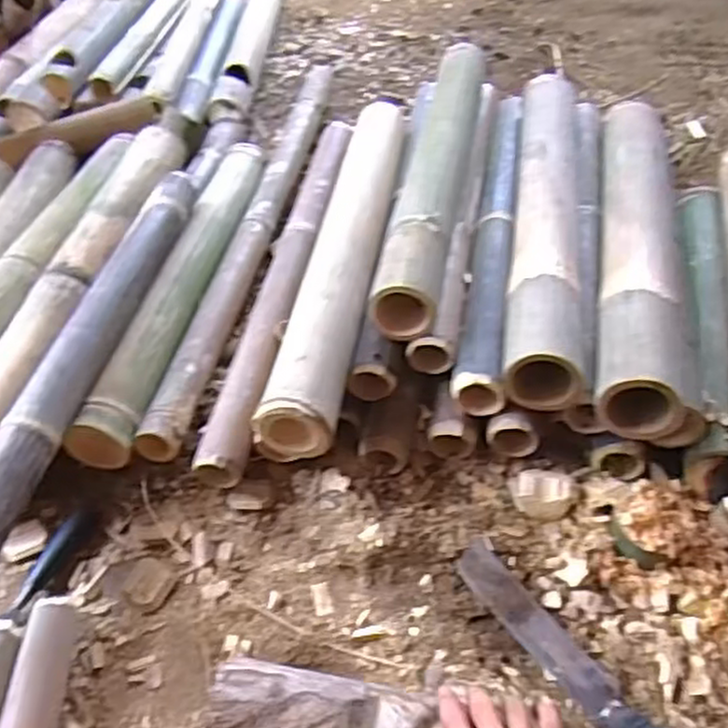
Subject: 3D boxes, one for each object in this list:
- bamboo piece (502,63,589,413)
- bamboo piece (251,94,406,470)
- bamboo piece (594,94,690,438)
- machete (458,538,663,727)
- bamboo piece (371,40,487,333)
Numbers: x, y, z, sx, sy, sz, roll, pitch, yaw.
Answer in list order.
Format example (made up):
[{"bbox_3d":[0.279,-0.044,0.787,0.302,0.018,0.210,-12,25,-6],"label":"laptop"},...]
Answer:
[{"bbox_3d":[0.234,-0.197,0.955,0.082,0.070,0.587,6,48,8],"label":"bamboo piece"},{"bbox_3d":[-0.022,-0.153,0.944,0.092,0.066,0.606,7,48,9],"label":"bamboo piece"},{"bbox_3d":[0.339,-0.168,0.922,0.088,0.074,0.584,9,48,10],"label":"bamboo piece"},{"bbox_3d":[0.202,0.282,0.667,0.049,0.035,0.325,-32,54,-23],"label":"machete"},{"bbox_3d":[0.102,-0.264,1.009,0.085,0.075,0.586,7,48,9],"label":"bamboo piece"}]

